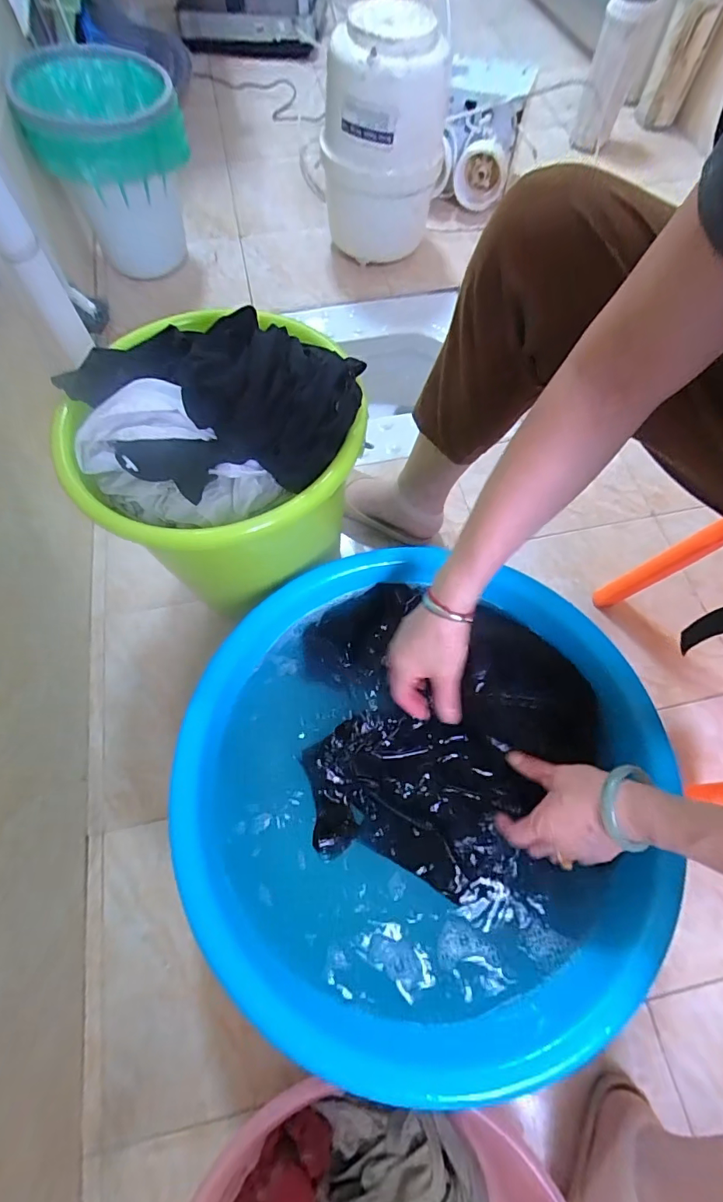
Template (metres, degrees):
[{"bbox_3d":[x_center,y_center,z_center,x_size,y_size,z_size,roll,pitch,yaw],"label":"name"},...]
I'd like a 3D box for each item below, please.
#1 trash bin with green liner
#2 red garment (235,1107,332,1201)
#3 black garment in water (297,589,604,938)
[{"bbox_3d":[-0.445,-0.810,0.918,0.254,0.295,0.254,-13,69,-6],"label":"trash bin with green liner"},{"bbox_3d":[-0.074,0.531,0.416,0.080,0.048,0.130,10,68,3],"label":"red garment"},{"bbox_3d":[0.092,0.137,0.516,0.335,0.055,0.305,0,68,-1],"label":"black garment in water"}]

